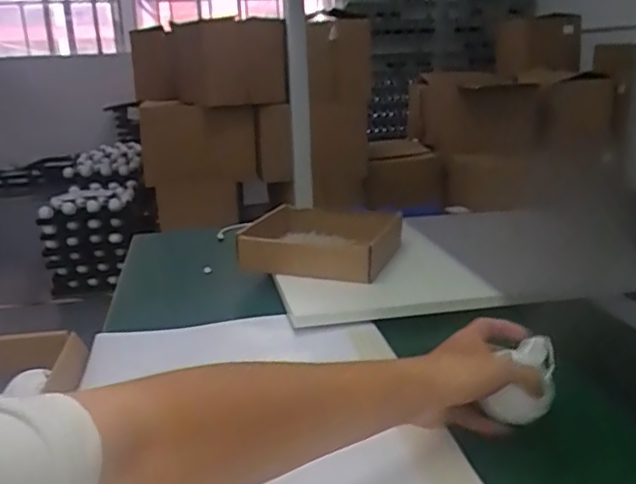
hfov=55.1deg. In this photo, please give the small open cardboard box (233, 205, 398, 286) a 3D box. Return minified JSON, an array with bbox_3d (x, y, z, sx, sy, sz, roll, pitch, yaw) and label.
[{"bbox_3d":[0.009,-0.003,0.946,0.226,0.068,0.201,3,19,17],"label":"small open cardboard box"}]

